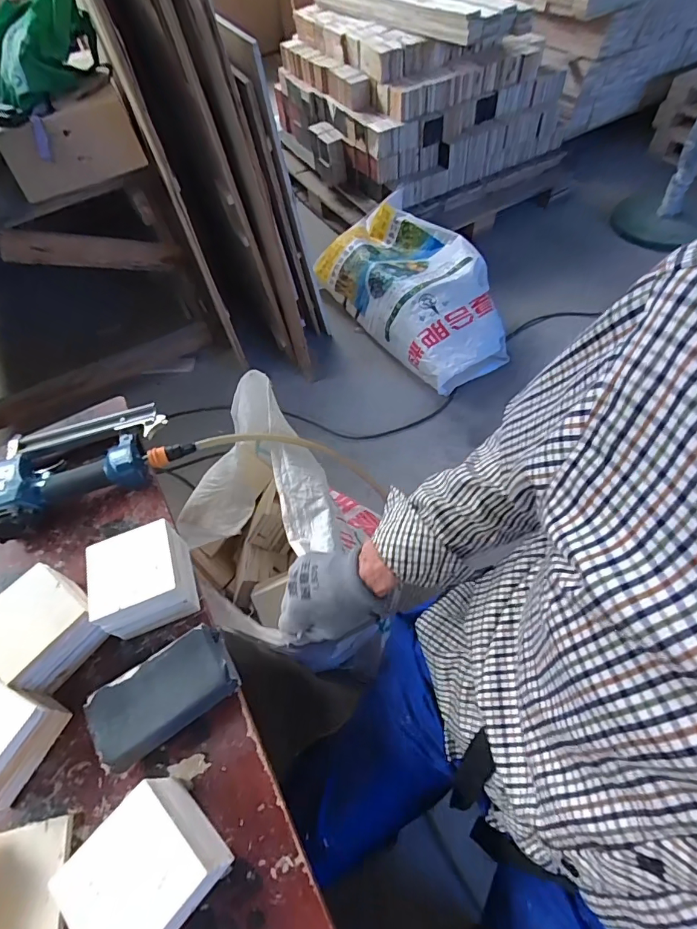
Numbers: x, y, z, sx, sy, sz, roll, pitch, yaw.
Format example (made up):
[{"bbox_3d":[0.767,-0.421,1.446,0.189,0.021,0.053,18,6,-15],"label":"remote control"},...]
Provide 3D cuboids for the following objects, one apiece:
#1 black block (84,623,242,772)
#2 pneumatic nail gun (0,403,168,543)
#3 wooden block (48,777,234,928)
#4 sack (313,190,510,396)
[{"bbox_3d":[-0.191,0.241,0.476,0.140,0.041,0.077,-31,61,-18],"label":"black block"},{"bbox_3d":[-0.375,-0.010,0.634,0.233,0.067,0.157,-26,59,-15],"label":"pneumatic nail gun"},{"bbox_3d":[-0.167,0.341,0.384,0.094,0.078,0.099,36,66,24],"label":"wooden block"},{"bbox_3d":[0.238,-0.629,1.649,0.436,0.272,0.761,-37,61,-19],"label":"sack"}]

